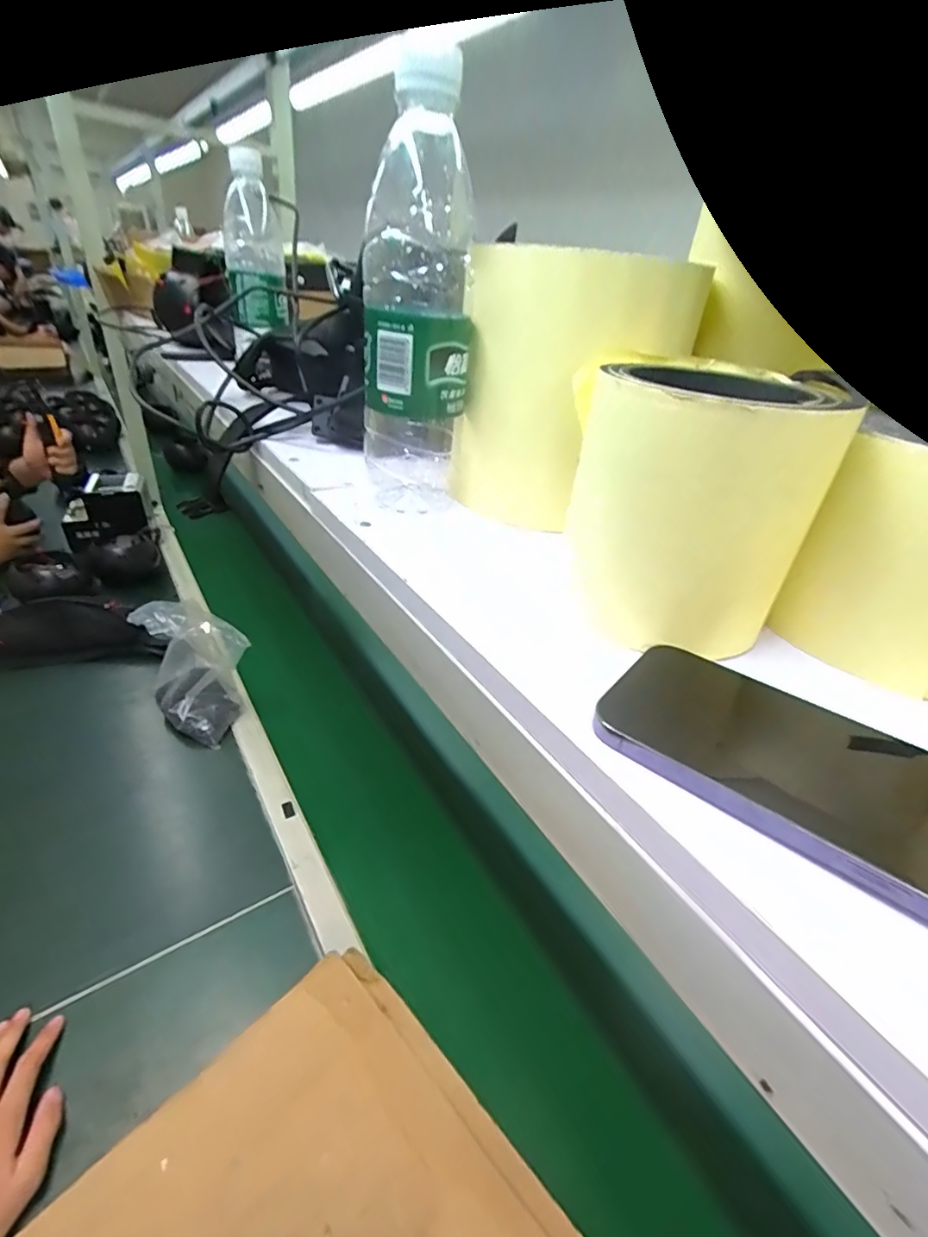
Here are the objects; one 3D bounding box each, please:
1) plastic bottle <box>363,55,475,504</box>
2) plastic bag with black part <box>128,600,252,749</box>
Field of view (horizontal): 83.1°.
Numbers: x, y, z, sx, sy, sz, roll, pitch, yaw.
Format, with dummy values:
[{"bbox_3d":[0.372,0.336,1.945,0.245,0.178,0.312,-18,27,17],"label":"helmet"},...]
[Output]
[{"bbox_3d":[-0.027,-0.175,0.316,0.064,0.214,0.065,4,33,-4],"label":"plastic bottle"},{"bbox_3d":[-0.415,0.080,0.822,0.129,0.167,0.169,-24,42,-35],"label":"plastic bag with black part"}]

